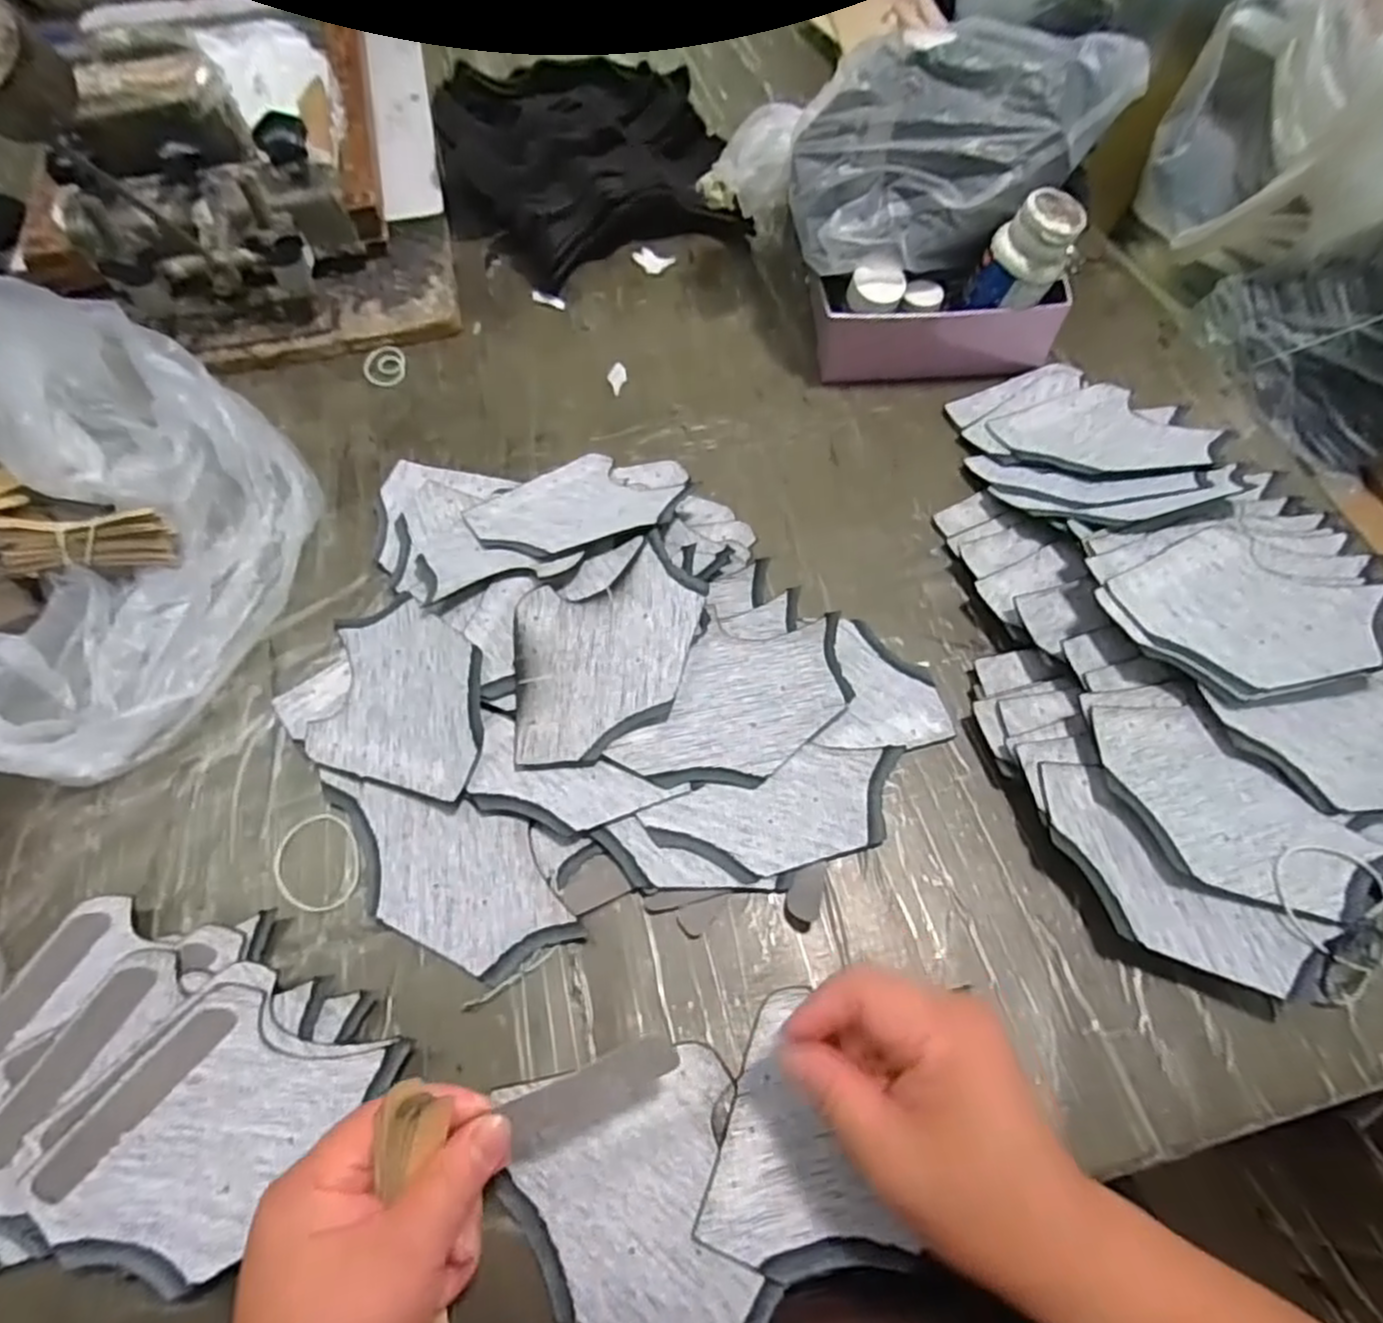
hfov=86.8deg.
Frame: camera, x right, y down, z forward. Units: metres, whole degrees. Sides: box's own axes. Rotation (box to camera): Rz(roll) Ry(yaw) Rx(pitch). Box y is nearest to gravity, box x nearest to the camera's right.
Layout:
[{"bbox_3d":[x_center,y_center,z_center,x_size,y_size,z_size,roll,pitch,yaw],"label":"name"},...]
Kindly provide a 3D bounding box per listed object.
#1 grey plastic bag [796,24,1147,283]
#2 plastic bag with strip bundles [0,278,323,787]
[{"bbox_3d":[0.176,-0.339,0.478,0.215,0.089,0.113,-8,63,-5],"label":"grey plastic bag"},{"bbox_3d":[-0.359,-0.087,0.414,0.196,0.162,0.283,18,63,12],"label":"plastic bag with strip bundles"}]

